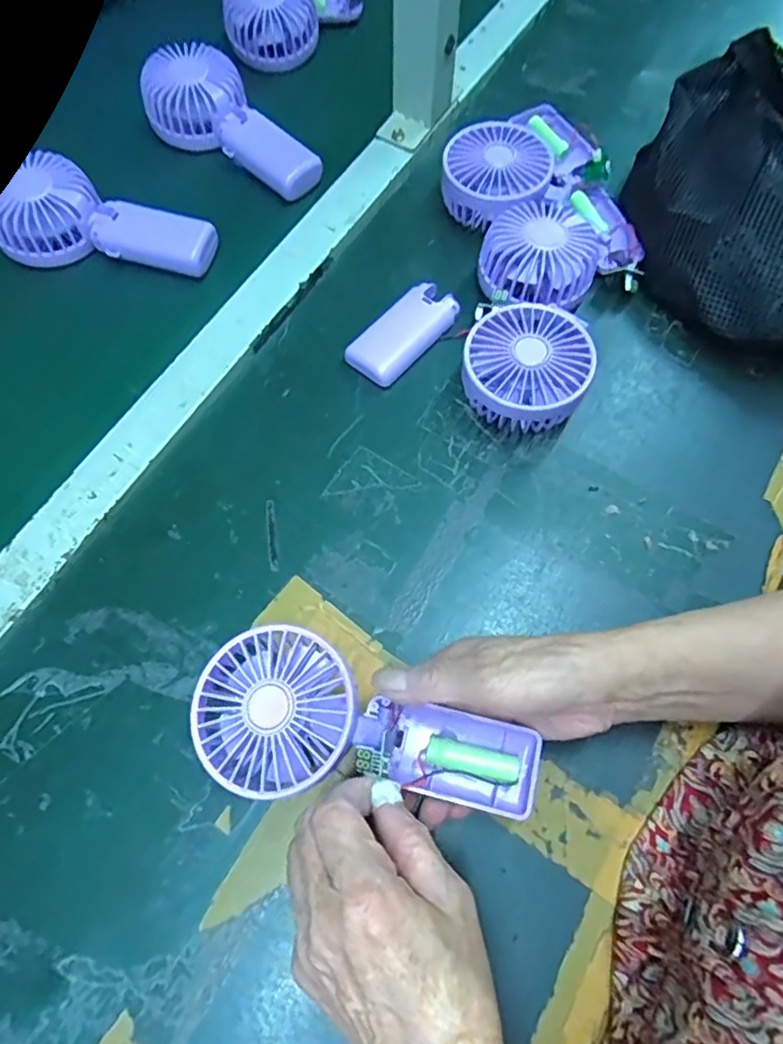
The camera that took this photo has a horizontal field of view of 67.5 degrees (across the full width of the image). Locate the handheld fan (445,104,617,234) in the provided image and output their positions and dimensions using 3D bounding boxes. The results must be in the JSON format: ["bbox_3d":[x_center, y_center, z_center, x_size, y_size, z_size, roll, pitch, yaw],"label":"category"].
[{"bbox_3d":[0.111,-0.297,0.482,0.148,0.042,0.103,-40,73,-14],"label":"handheld fan"}]

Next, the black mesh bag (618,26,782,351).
[{"bbox_3d":[0.268,-0.211,0.421,0.138,0.087,0.294,-21,69,-7],"label":"black mesh bag"}]

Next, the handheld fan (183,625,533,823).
[{"bbox_3d":[-0.014,0.111,0.307,0.180,0.034,0.079,16,69,1],"label":"handheld fan"}]

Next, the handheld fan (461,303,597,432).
[{"bbox_3d":[0.092,-0.105,0.408,0.082,0.042,0.086,0,68,1],"label":"handheld fan"}]

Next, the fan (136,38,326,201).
[{"bbox_3d":[-0.138,-0.335,0.496,0.080,0.047,0.169,-39,72,-13],"label":"fan"}]

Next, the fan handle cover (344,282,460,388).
[{"bbox_3d":[0.010,-0.141,0.440,0.040,0.017,0.089,40,74,15],"label":"fan handle cover"}]

